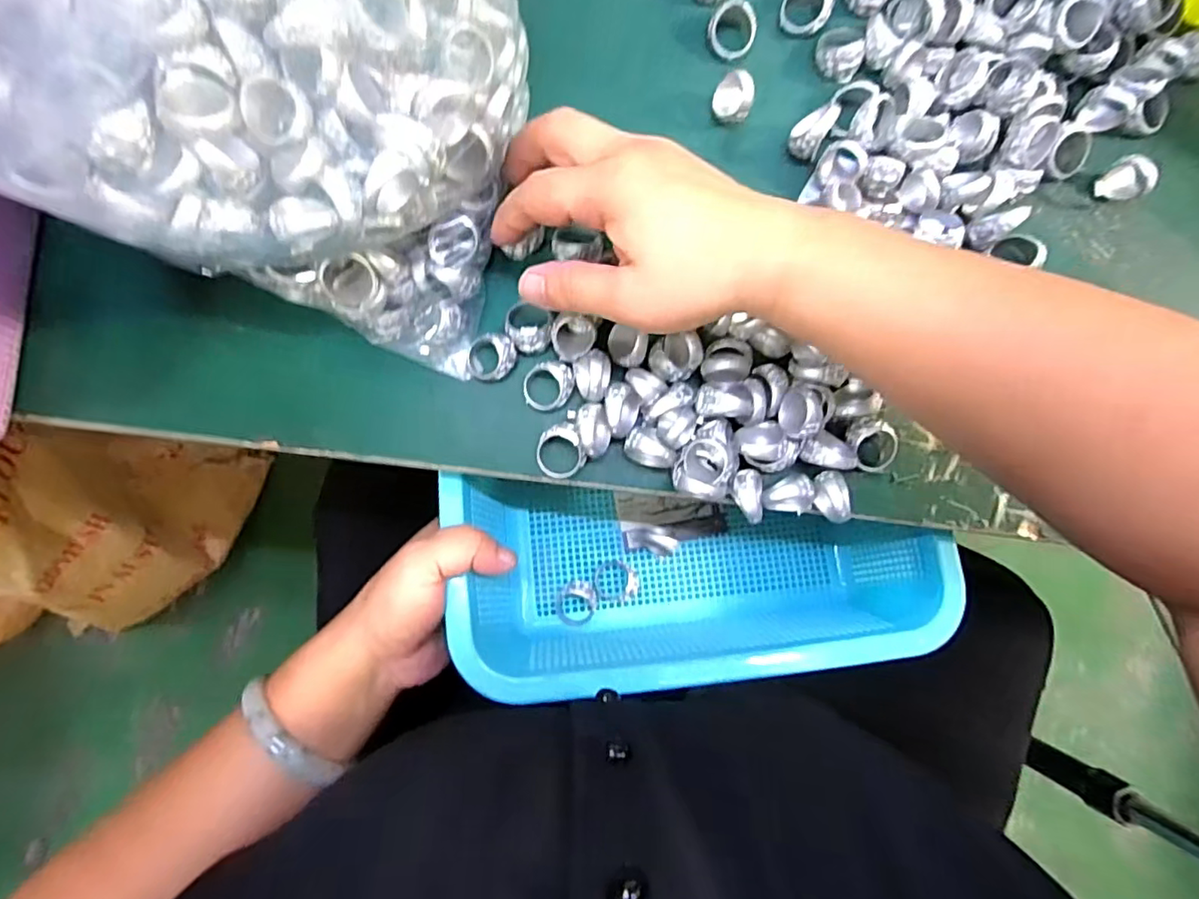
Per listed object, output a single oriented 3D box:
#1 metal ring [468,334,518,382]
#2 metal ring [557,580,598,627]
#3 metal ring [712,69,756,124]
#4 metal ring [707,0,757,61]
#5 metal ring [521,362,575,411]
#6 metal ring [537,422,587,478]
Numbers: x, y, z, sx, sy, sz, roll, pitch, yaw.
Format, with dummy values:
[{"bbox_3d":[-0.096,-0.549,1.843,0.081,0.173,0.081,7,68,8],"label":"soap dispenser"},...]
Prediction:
[{"bbox_3d":[-0.052,-0.044,0.289,0.023,0.016,0.021,0,85,-3],"label":"metal ring"},{"bbox_3d":[-0.013,0.094,0.363,0.023,0.008,0.026,29,84,0],"label":"metal ring"},{"bbox_3d":[0.068,-0.178,0.301,0.019,0.026,0.014,24,84,-1],"label":"metal ring"},{"bbox_3d":[0.069,-0.218,0.310,0.025,0.015,0.024,0,85,-3],"label":"metal ring"},{"bbox_3d":[-0.025,-0.031,0.289,0.024,0.013,0.023,0,85,-3],"label":"metal ring"},{"bbox_3d":[-0.018,0.001,0.285,0.023,0.007,0.028,30,117,6],"label":"metal ring"}]

